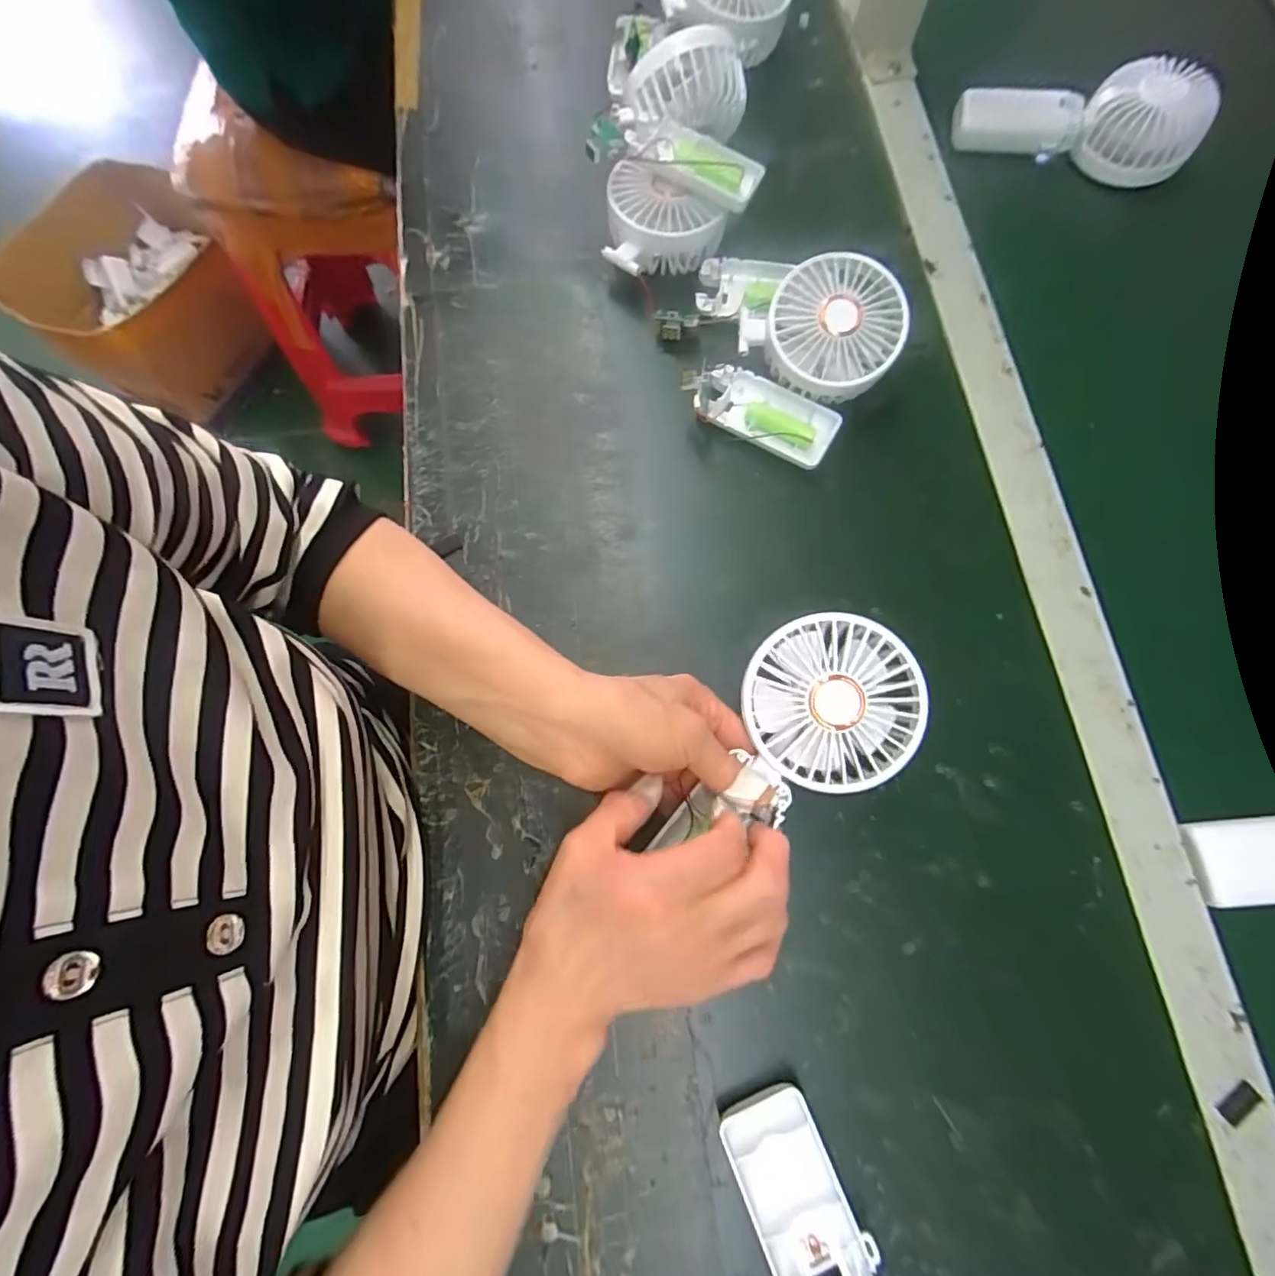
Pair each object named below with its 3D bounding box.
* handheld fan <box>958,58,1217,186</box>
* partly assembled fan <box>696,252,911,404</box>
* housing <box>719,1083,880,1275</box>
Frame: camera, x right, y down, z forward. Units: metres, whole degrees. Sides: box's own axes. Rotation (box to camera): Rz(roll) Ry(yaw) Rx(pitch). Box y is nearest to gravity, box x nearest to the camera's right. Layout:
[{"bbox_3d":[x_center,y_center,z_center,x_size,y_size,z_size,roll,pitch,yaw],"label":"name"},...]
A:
[{"bbox_3d":[0.347,-0.403,0.444,0.179,0.042,0.077,-5,75,-1],"label":"handheld fan"},{"bbox_3d":[0.102,-0.217,0.385,0.150,0.055,0.084,38,78,10],"label":"partly assembled fan"},{"bbox_3d":[0.078,0.276,0.279,0.049,0.016,0.096,-18,75,-5],"label":"housing"}]

